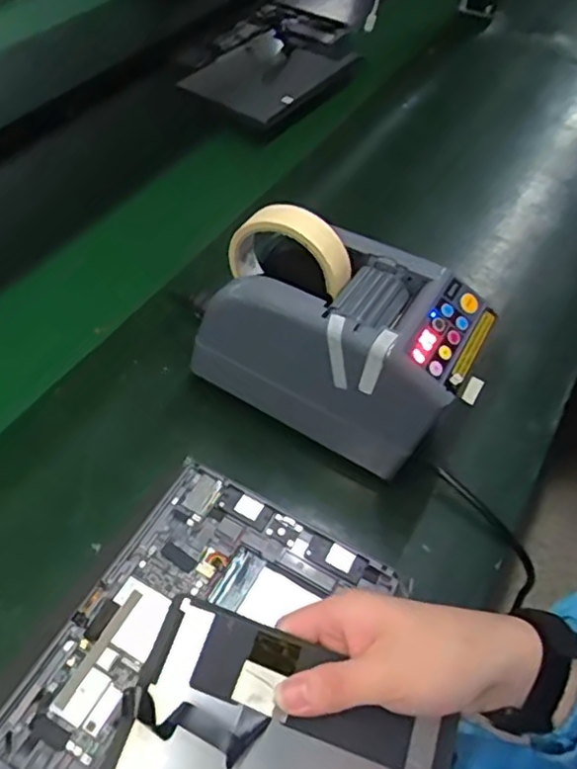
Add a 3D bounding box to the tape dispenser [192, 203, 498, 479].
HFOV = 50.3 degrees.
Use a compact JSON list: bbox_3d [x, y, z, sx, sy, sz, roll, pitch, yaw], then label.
[{"bbox_3d":[0.042,-0.036,0.487,0.201,0.160,0.110,26,53,16],"label":"tape dispenser"}]

